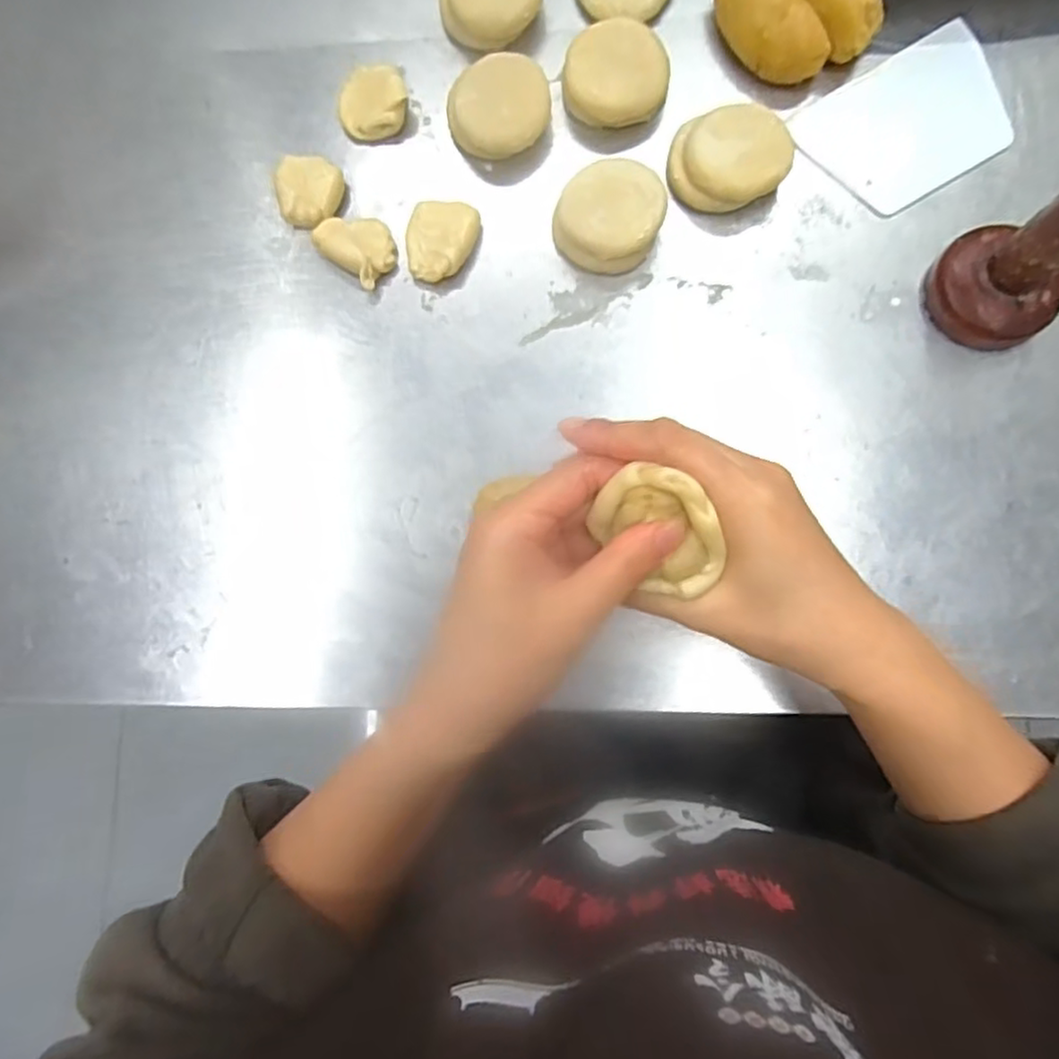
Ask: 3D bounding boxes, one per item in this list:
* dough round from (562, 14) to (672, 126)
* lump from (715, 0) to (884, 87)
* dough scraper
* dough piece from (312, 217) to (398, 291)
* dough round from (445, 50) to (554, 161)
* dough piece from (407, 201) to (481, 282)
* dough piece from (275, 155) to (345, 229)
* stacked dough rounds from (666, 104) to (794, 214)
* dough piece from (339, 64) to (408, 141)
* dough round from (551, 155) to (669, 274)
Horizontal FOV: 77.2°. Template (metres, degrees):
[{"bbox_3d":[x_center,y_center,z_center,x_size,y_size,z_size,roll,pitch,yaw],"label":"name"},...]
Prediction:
[{"bbox_3d":[0.055,-0.285,0.419,0.064,0.029,0.057,-2,83,4],"label":"dough round"},{"bbox_3d":[0.162,-0.322,0.412,0.096,0.036,0.075,43,88,8],"label":"lump"},{"bbox_3d":[0.238,-0.254,0.414,0.119,0.004,0.089,-31,82,0],"label":"dough scraper"},{"bbox_3d":[-0.110,-0.183,0.424,0.051,0.015,0.037,39,88,8],"label":"dough piece"},{"bbox_3d":[-0.019,-0.267,0.425,0.063,0.031,0.058,-1,83,5],"label":"dough round"},{"bbox_3d":[-0.057,-0.182,0.423,0.041,0.017,0.051,19,85,7],"label":"dough piece"},{"bbox_3d":[-0.142,-0.219,0.431,0.040,0.018,0.042,-2,83,4],"label":"dough piece"},{"bbox_3d":[0.123,-0.227,0.411,0.070,0.024,0.056,5,84,5],"label":"stacked dough rounds"},{"bbox_3d":[-0.102,-0.283,0.438,0.044,0.019,0.048,-8,83,4],"label":"dough piece"},{"bbox_3d":[0.050,-0.193,0.410,0.062,0.028,0.061,-1,83,5],"label":"dough round"}]

